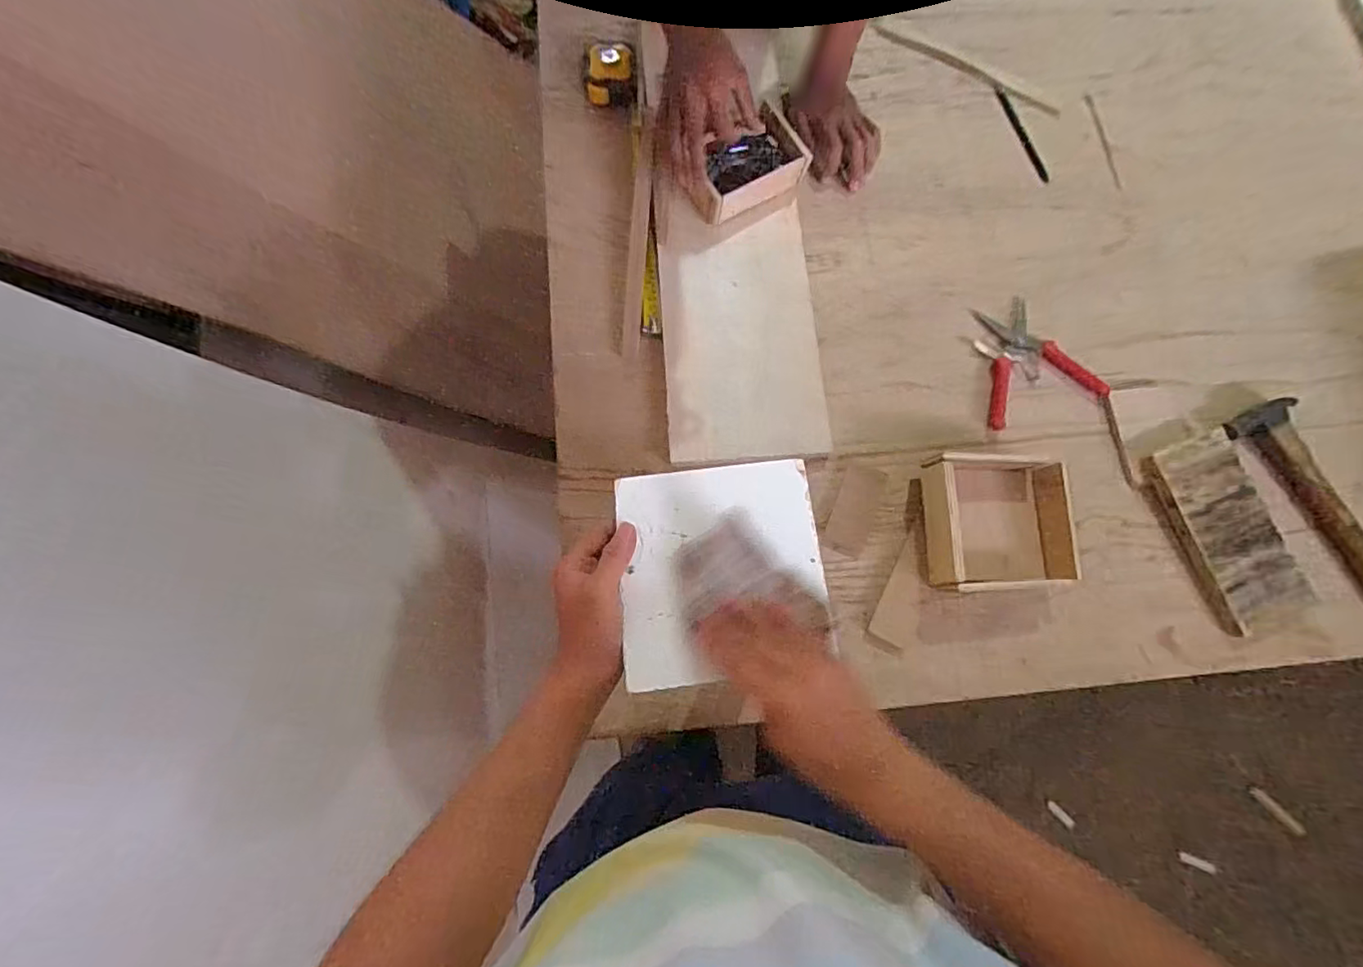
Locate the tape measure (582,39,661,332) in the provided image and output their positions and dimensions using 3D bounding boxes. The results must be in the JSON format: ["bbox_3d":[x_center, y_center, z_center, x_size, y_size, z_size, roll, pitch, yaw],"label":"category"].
[{"bbox_3d":[-0.069,-0.390,0.766,0.074,0.046,0.438,-8,75,-3],"label":"tape measure"}]

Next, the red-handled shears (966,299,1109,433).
[{"bbox_3d":[0.427,-0.160,0.733,0.137,0.021,0.156,-17,76,-6],"label":"red-handled shears"}]

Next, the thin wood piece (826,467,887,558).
[{"bbox_3d":[0.203,0.030,0.684,0.044,0.004,0.107,22,75,5],"label":"thin wood piece"}]

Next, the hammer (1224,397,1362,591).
[{"bbox_3d":[0.760,0.036,0.676,0.074,0.031,0.291,-27,77,-8],"label":"hammer"}]

